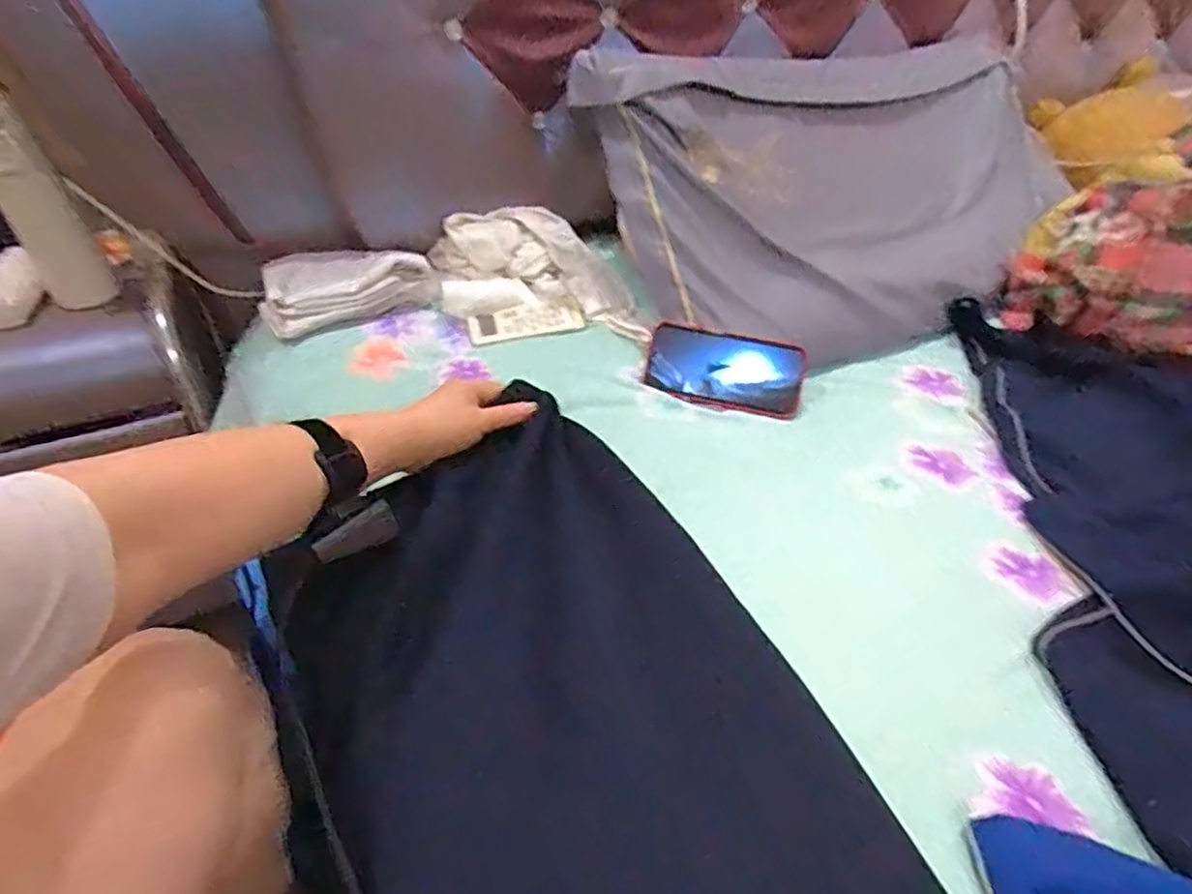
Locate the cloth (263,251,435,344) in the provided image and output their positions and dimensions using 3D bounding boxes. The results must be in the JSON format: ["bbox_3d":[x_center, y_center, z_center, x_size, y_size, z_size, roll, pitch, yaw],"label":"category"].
[{"bbox_3d":[-0.293,-0.188,0.813,0.185,0.067,0.095,-14,42,-15],"label":"cloth"}]

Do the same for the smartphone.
[{"bbox_3d":[0.134,-0.078,0.710,0.162,0.081,0.012,11,0,6],"label":"smartphone"}]

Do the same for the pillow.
[{"bbox_3d":[0.328,-0.327,0.835,0.636,0.266,0.327,-22,45,-23],"label":"pillow"}]

